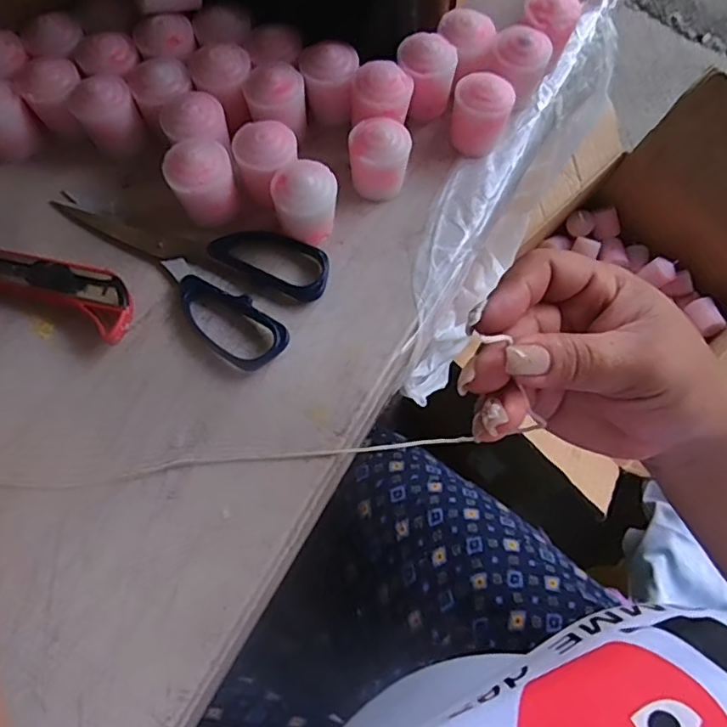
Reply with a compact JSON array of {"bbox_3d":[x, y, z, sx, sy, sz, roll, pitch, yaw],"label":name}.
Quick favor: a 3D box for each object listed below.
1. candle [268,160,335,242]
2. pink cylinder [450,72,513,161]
[{"bbox_3d":[-0.036,-0.095,0.347,0.036,0.042,0.039,1,70,-2],"label":"candle"},{"bbox_3d":[0.076,-0.163,0.374,0.036,0.043,0.033,1,70,-2],"label":"pink cylinder"}]

